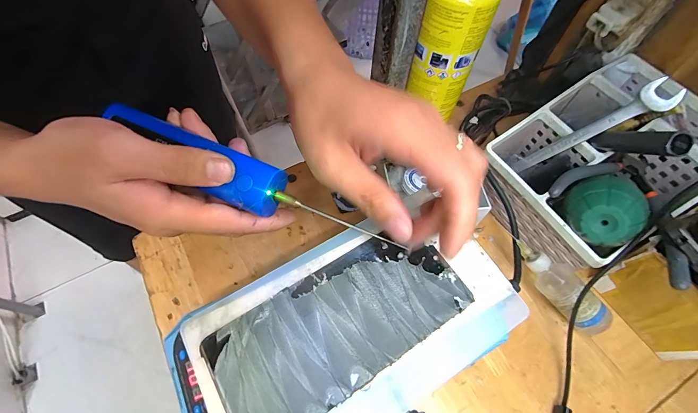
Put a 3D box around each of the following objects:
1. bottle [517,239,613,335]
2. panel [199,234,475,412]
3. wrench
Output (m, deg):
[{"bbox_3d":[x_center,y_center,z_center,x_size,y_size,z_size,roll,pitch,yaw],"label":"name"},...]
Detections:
[{"bbox_3d":[0.200,0.076,0.315,0.036,0.038,0.105,-40,83,-20],"label":"bottle"},{"bbox_3d":[-0.004,0.068,0.194,0.149,0.004,0.069,-30,66,-16],"label":"panel"},{"bbox_3d":[0.226,-0.070,0.317,0.013,0.142,0.023,19,58,-29],"label":"wrench"}]

